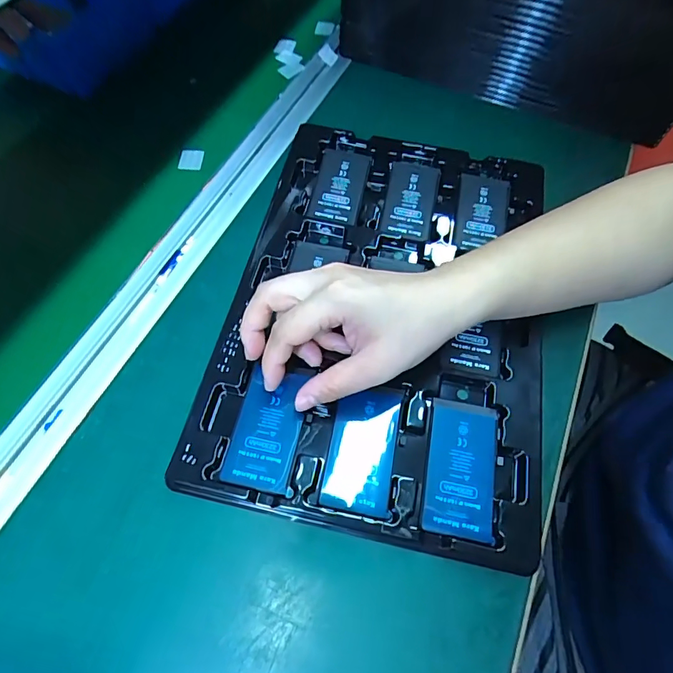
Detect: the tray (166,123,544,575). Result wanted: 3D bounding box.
[{"bbox_3d":[0.040,-0.029,0.336,0.225,0.031,0.327,12,60,4],"label":"tray"}]

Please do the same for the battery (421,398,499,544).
[{"bbox_3d":[0.080,0.083,0.285,0.043,0.007,0.084,10,63,5],"label":"battery"}]

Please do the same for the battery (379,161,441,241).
[{"bbox_3d":[0.064,-0.122,0.385,0.043,0.007,0.085,10,63,5],"label":"battery"}]

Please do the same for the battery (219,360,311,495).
[{"bbox_3d":[-0.045,0.059,0.291,0.042,0.007,0.077,11,60,3],"label":"battery"}]

